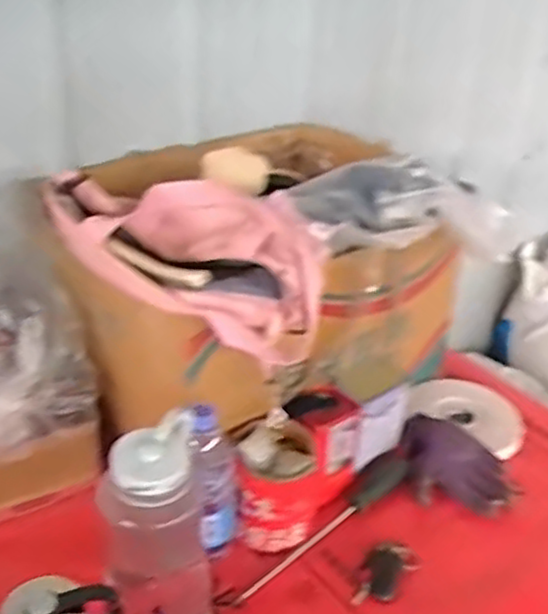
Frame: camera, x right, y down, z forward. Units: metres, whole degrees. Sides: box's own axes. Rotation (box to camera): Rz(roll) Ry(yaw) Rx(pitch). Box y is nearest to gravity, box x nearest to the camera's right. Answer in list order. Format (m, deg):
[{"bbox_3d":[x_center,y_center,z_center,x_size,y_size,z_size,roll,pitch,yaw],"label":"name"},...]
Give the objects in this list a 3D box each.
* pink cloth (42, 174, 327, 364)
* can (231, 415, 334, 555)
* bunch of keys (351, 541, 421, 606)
[{"bbox_3d":[-0.094,-0.046,0.833,0.298,0.136,0.166,5,30,5],"label":"pink cloth"},{"bbox_3d":[0.006,0.209,0.880,0.105,0.129,0.094,3,30,1],"label":"can"},{"bbox_3d":[0.122,0.298,0.852,0.051,0.018,0.092,25,37,34],"label":"bunch of keys"}]

